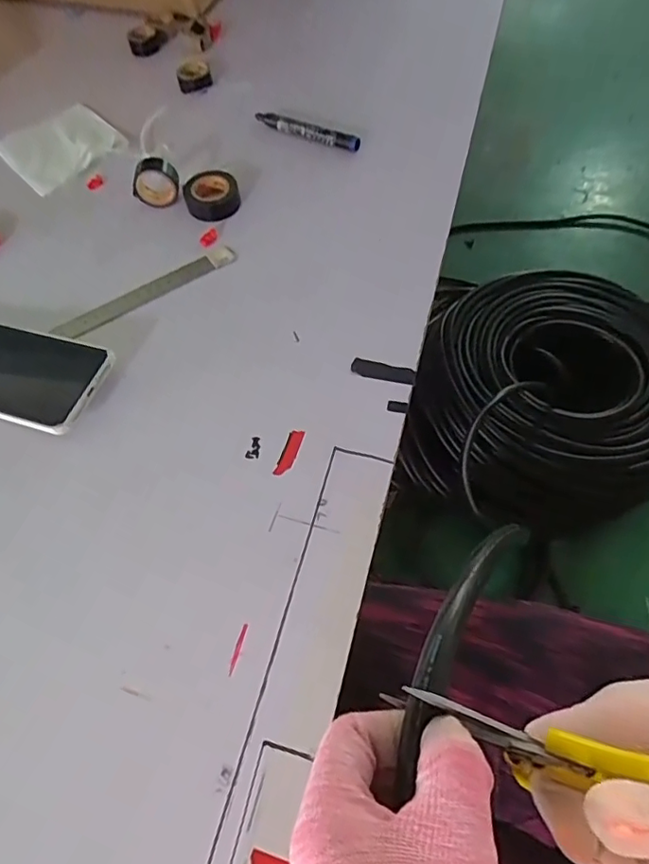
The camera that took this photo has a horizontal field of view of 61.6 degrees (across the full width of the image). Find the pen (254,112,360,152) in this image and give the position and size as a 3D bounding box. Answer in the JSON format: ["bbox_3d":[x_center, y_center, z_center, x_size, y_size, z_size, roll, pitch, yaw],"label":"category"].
[{"bbox_3d":[-0.021,-0.321,0.577,0.128,0.020,0.011,28,66,17],"label":"pen"}]

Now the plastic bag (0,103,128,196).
[{"bbox_3d":[-0.287,-0.312,0.589,0.112,0.015,0.124,-34,65,-15],"label":"plastic bag"}]

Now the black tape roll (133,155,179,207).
[{"bbox_3d":[-0.162,-0.239,0.526,0.046,0.045,0.019,3,61,5],"label":"black tape roll"}]

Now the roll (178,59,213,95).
[{"bbox_3d":[-0.152,-0.416,0.636,0.038,0.020,0.031,-12,61,-3],"label":"roll"}]

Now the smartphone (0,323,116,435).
[{"bbox_3d":[-0.250,-0.050,0.428,0.160,0.012,0.077,16,63,12],"label":"smartphone"}]

